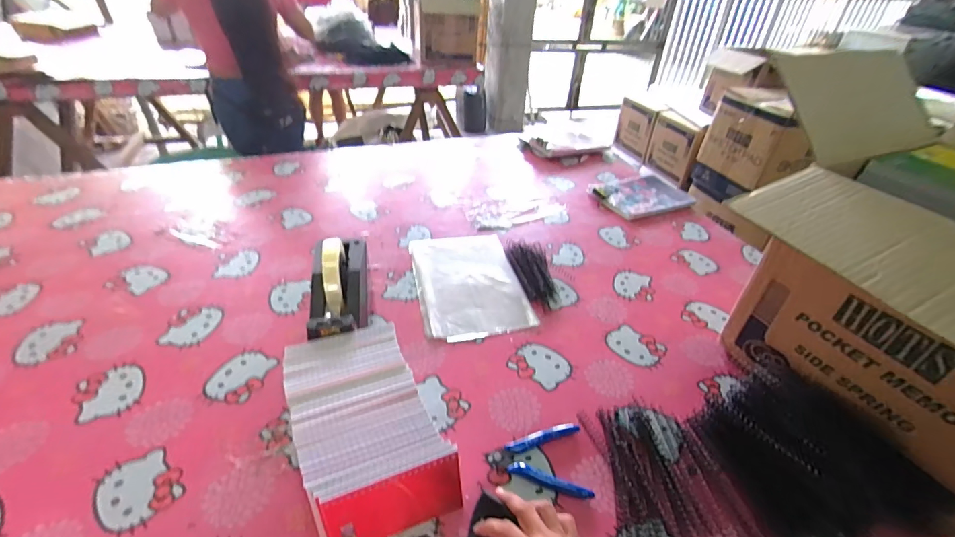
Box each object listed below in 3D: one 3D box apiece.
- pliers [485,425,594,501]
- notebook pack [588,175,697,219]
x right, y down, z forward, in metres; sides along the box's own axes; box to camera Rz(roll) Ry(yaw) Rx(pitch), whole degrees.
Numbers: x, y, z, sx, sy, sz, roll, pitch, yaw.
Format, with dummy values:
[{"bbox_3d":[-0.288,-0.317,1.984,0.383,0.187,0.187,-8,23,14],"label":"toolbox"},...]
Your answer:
[{"bbox_3d":[0.077,0.212,0.500,0.117,0.012,0.082,13,40,11],"label":"pliers"},{"bbox_3d":[0.395,-0.183,1.036,0.221,0.016,0.173,-10,41,-17],"label":"notebook pack"}]

